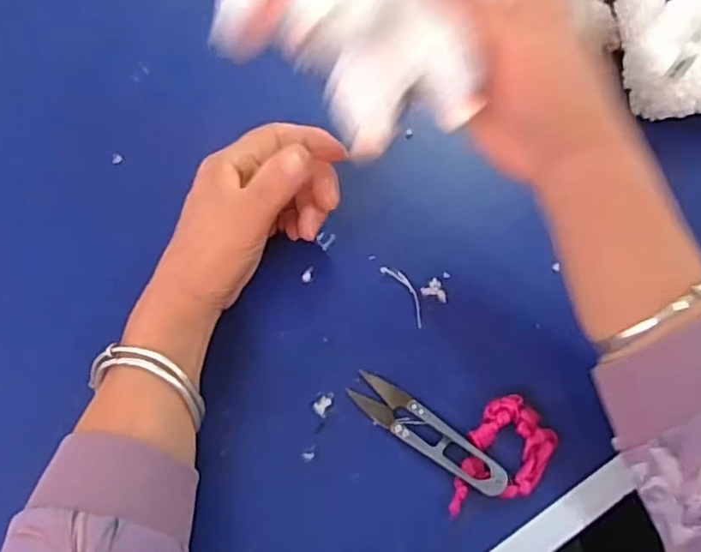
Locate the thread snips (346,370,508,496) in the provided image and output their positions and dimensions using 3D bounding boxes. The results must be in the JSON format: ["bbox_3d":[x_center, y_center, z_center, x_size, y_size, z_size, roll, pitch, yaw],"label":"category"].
[{"bbox_3d":[0.046,0.091,0.363,0.101,0.008,0.023,32,72,15],"label":"thread snips"}]

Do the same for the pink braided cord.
[{"bbox_3d":[0.085,0.105,0.349,0.043,0.016,0.073,31,72,15],"label":"pink braided cord"}]

